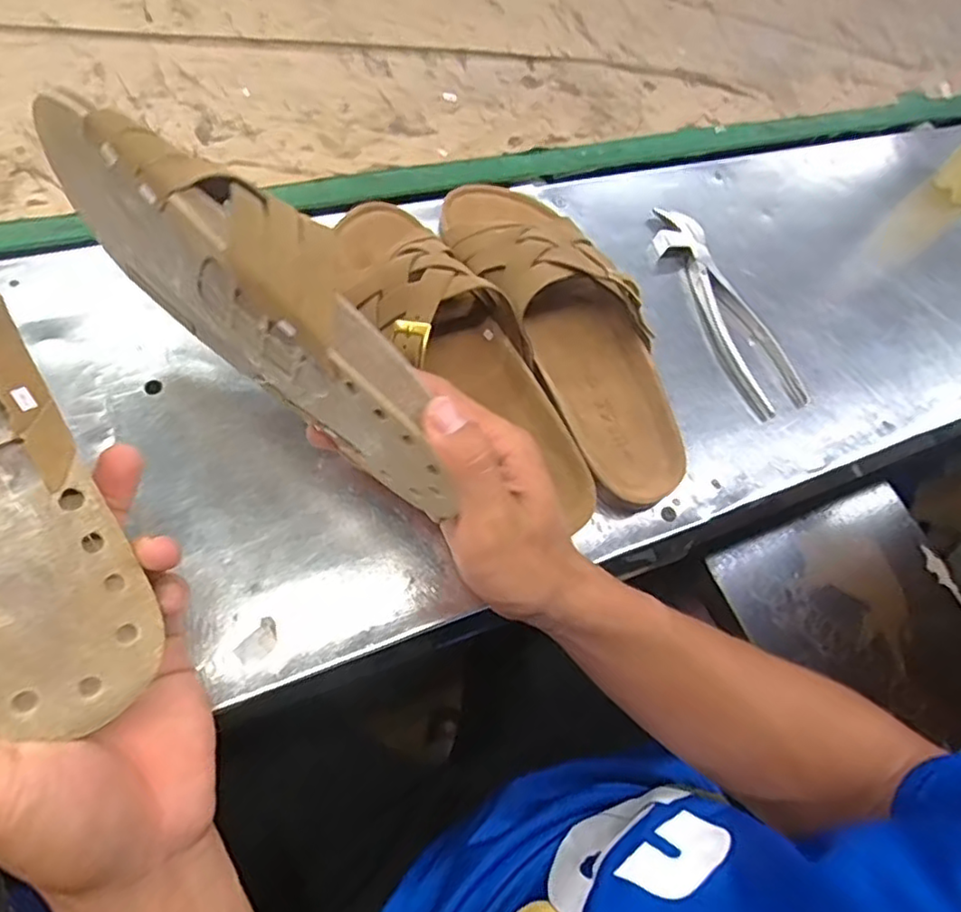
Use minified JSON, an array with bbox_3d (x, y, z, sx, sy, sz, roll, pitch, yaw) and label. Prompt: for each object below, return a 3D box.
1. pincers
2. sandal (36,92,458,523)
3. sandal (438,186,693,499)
[{"bbox_3d":[0.190,-0.116,0.510,0.054,0.014,0.185,-22,75,-17],"label":"pincers"},{"bbox_3d":[-0.102,-0.078,0.332,0.247,0.086,0.051,43,62,-4],"label":"sandal"},{"bbox_3d":[0.063,-0.095,0.440,0.094,0.060,0.260,-25,79,-19],"label":"sandal"}]

